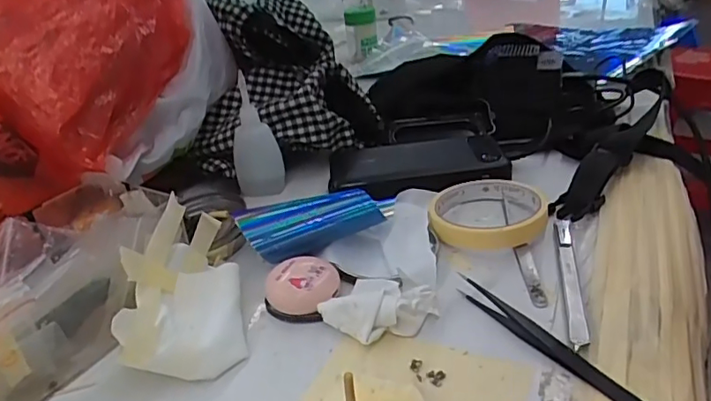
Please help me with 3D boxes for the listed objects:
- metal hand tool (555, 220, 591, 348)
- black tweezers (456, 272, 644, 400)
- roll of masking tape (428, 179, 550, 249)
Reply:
[{"bbox_3d":[0.142,0.047,0.363,0.011,0.004,0.136,3,32,14],"label":"metal hand tool"},{"bbox_3d":[0.108,0.079,0.315,0.011,0.012,0.128,-24,35,-28],"label":"black tweezers"},{"bbox_3d":[0.103,0.005,0.428,0.086,0.020,0.086,-4,31,2],"label":"roll of masking tape"}]

